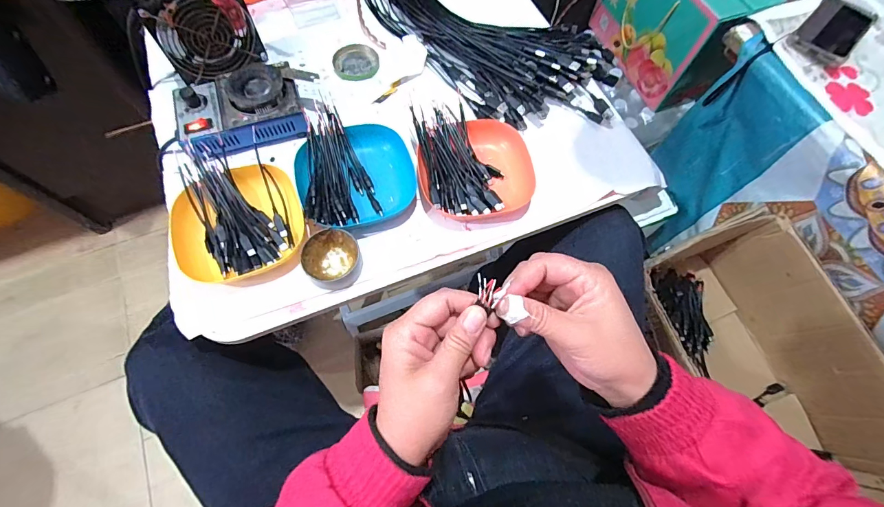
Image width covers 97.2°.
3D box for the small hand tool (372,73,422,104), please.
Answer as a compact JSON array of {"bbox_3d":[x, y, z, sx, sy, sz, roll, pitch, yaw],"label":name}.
[{"bbox_3d":[-0.067,-0.241,0.563,0.084,0.004,0.015,-40,74,-16],"label":"small hand tool"}]

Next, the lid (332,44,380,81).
[{"bbox_3d":[-0.128,-0.287,0.581,0.066,0.005,0.068,1,68,-2],"label":"lid"}]

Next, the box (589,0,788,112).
[{"bbox_3d":[0.526,-0.547,0.890,0.162,0.233,0.321,-21,70,-10],"label":"box"}]

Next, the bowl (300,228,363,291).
[{"bbox_3d":[-0.123,0.006,0.440,0.059,0.026,0.065,-10,68,-6],"label":"bowl"}]

